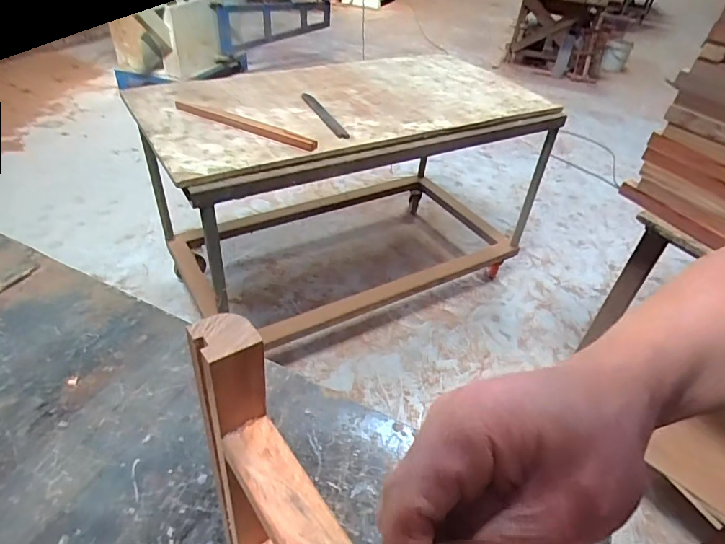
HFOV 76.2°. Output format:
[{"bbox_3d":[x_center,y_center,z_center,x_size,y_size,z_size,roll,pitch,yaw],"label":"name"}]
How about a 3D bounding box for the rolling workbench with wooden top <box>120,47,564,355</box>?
[{"bbox_3d":[0.009,-0.309,1.638,1.335,0.671,0.663,-16,44,-24],"label":"rolling workbench with wooden top"}]

